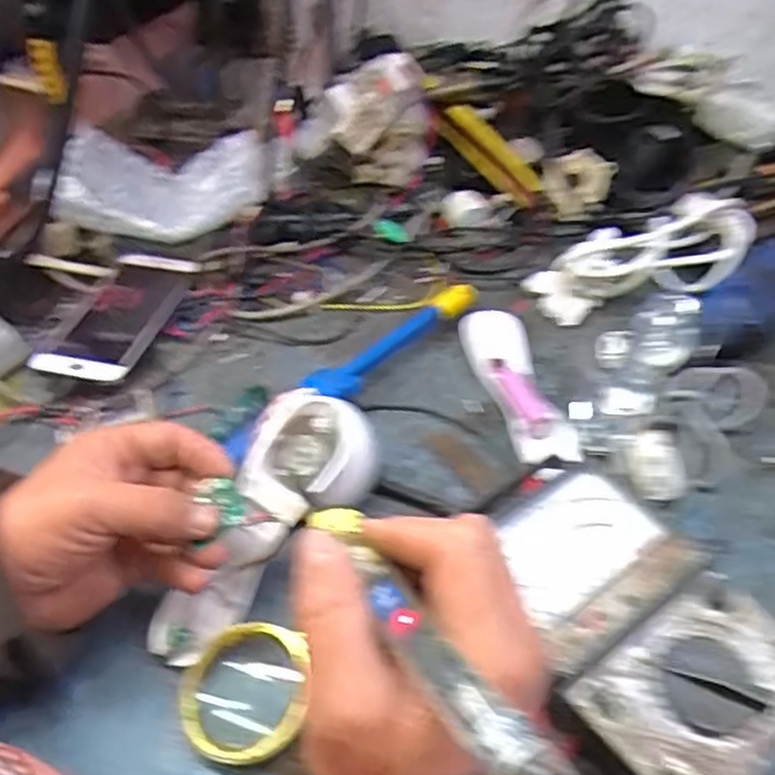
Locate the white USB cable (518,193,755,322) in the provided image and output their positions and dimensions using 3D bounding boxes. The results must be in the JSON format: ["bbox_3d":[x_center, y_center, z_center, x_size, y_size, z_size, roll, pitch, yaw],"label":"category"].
[{"bbox_3d":[0.210,-0.108,0.613,0.182,0.056,0.078,-20,45,2],"label":"white USB cable"}]

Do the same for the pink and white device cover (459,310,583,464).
[{"bbox_3d":[0.096,-0.001,0.535,0.043,0.023,0.153,-11,45,-9],"label":"pink and white device cover"}]

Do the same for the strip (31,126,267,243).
[{"bbox_3d":[-0.187,-0.172,0.616,0.179,0.054,0.102,3,44,6],"label":"strip"}]

